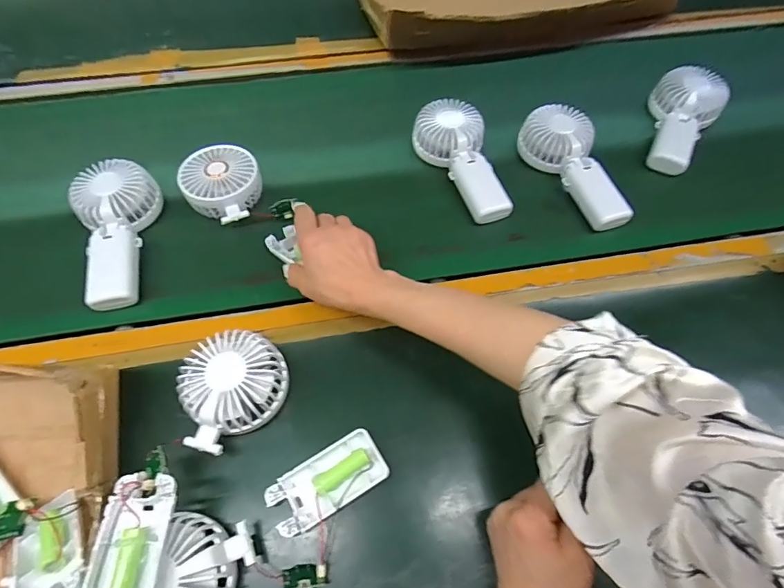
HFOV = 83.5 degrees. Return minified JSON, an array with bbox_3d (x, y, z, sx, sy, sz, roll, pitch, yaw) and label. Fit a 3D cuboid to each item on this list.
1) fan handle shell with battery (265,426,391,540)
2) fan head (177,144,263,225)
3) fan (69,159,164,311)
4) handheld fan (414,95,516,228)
[{"bbox_3d":[-0.051,0.156,0.362,0.093,0.028,0.046,-29,62,-17],"label":"fan handle shell with battery"},{"bbox_3d":[-0.194,-0.124,0.509,0.085,0.041,0.101,-29,62,-18],"label":"fan head"},{"bbox_3d":[-0.287,-0.065,0.475,0.087,0.057,0.176,-21,60,-13],"label":"fan"},{"bbox_3d":[0.082,-0.161,0.538,0.078,0.056,0.174,-12,59,-8],"label":"handheld fan"}]

